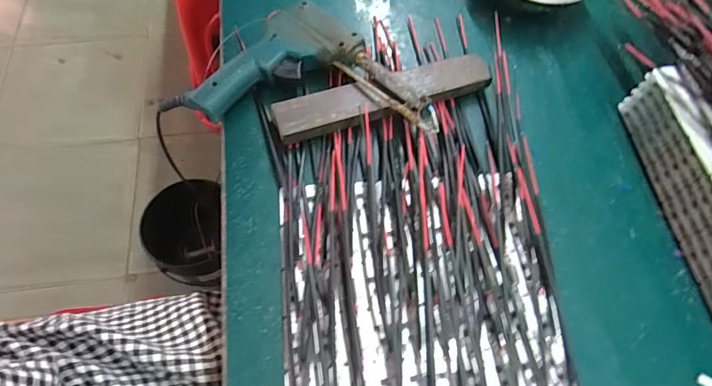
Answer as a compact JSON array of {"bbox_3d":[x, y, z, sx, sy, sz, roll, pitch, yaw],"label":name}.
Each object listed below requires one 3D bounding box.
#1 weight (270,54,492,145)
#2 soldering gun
[{"bbox_3d":[0.025,-0.085,0.388,0.197,0.023,0.035,-17,64,-12],"label":"weight"},{"bbox_3d":[-0.047,-0.114,0.394,0.233,0.037,0.128,6,62,0],"label":"soldering gun"}]

